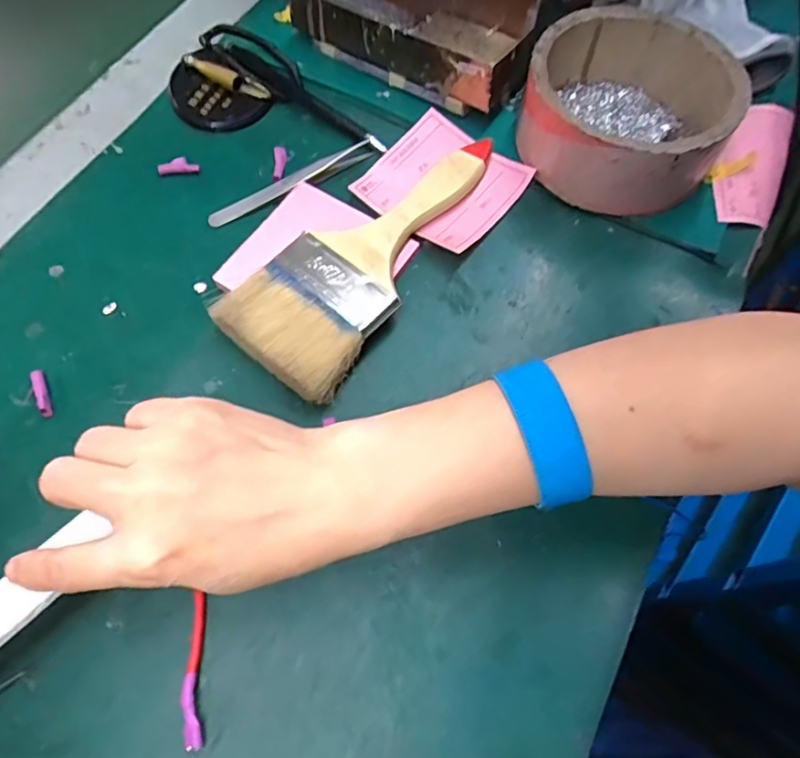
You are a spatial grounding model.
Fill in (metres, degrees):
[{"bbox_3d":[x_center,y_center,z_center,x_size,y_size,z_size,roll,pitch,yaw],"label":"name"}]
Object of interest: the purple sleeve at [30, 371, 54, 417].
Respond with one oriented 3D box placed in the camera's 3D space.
[{"bbox_3d":[-0.186,0.008,0.294,0.007,0.007,0.027,-26,68,-12],"label":"purple sleeve"}]

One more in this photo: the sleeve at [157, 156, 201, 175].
[{"bbox_3d":[-0.140,-0.135,0.357,0.025,0.006,0.009,-7,66,-4],"label":"sleeve"}]

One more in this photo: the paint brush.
[{"bbox_3d":[-0.020,-0.077,0.323,0.073,0.026,0.188,30,68,12],"label":"paint brush"}]

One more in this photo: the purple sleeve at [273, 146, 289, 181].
[{"bbox_3d":[-0.077,-0.139,0.360,0.009,0.004,0.029,-4,66,-3],"label":"purple sleeve"}]

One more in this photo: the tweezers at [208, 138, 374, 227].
[{"bbox_3d":[-0.067,-0.122,0.351,0.110,0.006,0.018,-31,70,-14],"label":"tweezers"}]

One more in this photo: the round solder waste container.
[{"bbox_3d":[0.136,-0.166,0.350,0.116,0.057,0.121,0,65,-1],"label":"round solder waste container"}]

